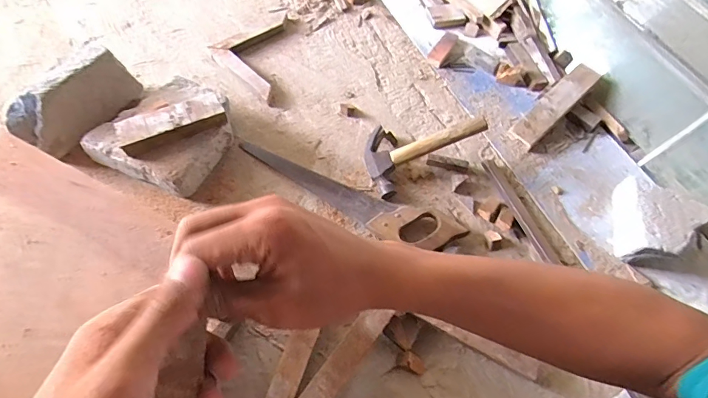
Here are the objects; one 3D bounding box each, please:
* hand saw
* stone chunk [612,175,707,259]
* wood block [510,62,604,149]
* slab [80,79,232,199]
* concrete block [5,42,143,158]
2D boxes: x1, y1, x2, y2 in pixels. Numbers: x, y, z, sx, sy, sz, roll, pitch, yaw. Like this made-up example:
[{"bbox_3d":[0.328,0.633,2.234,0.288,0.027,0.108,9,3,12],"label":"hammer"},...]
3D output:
[{"bbox_3d":[-0.024,-0.003,0.716,0.416,0.032,0.076,23,61,10],"label":"hand saw"},{"bbox_3d":[0.496,0.040,0.678,0.116,0.077,0.135,12,60,3],"label":"stone chunk"},{"bbox_3d":[0.383,-0.180,0.796,0.194,0.030,0.057,-44,70,-6],"label":"wood block"},{"bbox_3d":[-0.328,-0.121,0.739,0.196,0.077,0.204,21,61,8],"label":"slab"},{"bbox_3d":[-0.492,-0.176,0.739,0.067,0.137,0.214,33,63,14],"label":"concrete block"}]

